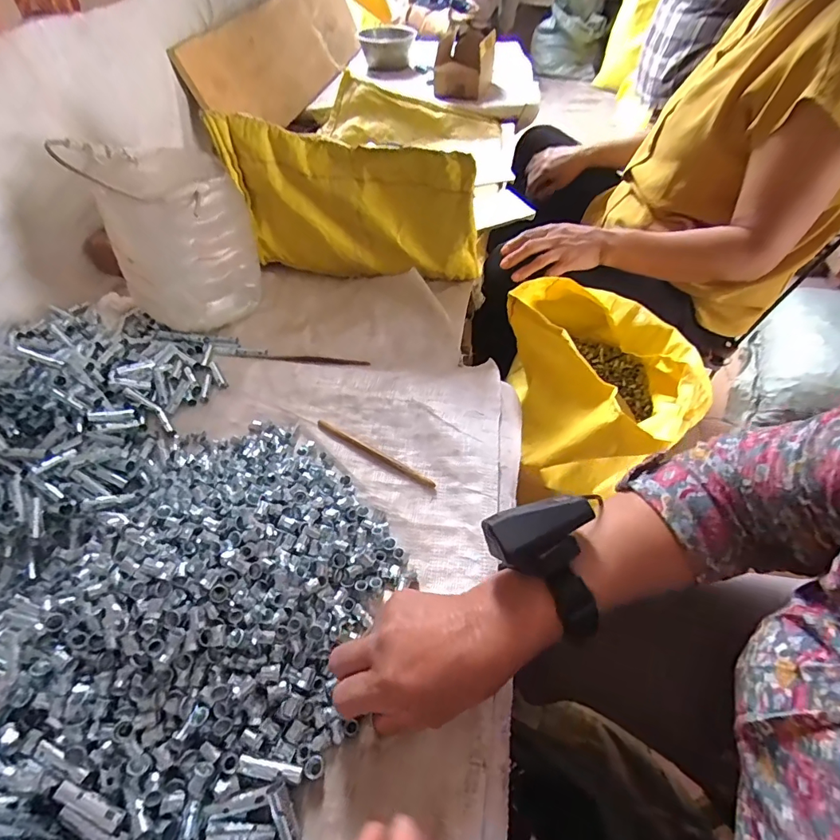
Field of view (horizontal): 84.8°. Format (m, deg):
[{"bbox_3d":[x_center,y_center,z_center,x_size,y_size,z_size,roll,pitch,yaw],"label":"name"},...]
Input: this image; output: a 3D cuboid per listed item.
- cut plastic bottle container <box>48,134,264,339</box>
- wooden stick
[{"bbox_3d":[-0.296,-0.232,0.585,0.155,0.170,0.161,-15,51,-12],"label":"cut plastic bottle container"},{"bbox_3d":[-0.046,0.033,0.469,0.144,0.005,0.011,26,54,21],"label":"wooden stick"}]

